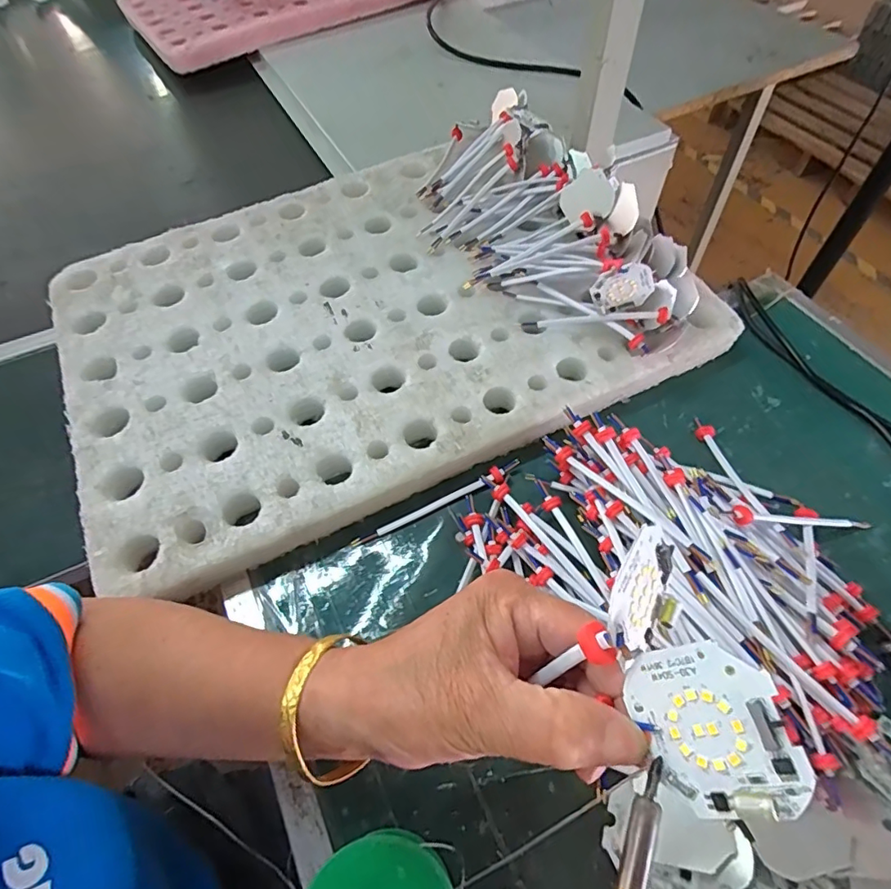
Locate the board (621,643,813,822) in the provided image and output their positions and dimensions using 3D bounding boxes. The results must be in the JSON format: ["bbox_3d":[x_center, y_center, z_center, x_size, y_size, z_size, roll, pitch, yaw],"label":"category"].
[{"bbox_3d":[0.078,0.086,0.157,0.007,0.044,0.045,9,57,-46],"label":"board"}]

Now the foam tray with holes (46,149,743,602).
[{"bbox_3d":[-0.060,-0.128,0.478,0.540,0.047,0.370,-22,58,-13],"label":"foam tray with holes"}]

